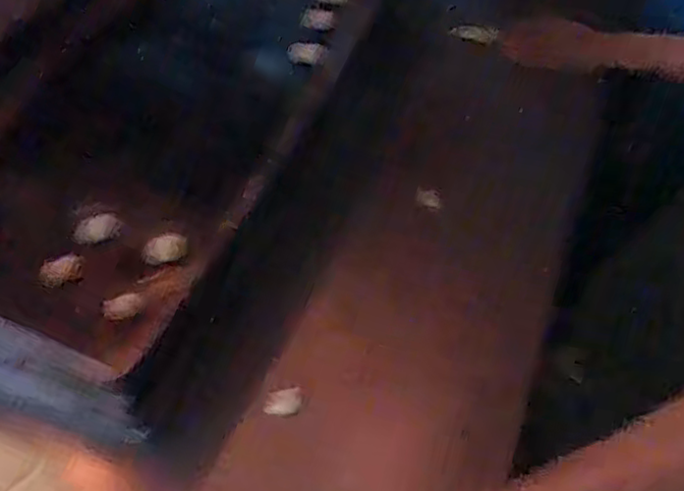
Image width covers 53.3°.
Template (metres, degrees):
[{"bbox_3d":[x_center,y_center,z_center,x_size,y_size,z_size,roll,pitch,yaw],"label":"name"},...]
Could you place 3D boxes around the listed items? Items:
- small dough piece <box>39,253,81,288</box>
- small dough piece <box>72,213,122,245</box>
[{"bbox_3d":[-0.266,0.022,0.644,0.037,0.020,0.023,-6,53,-10],"label":"small dough piece"},{"bbox_3d":[-0.244,-0.017,0.681,0.045,0.020,0.023,-19,56,-19],"label":"small dough piece"}]

